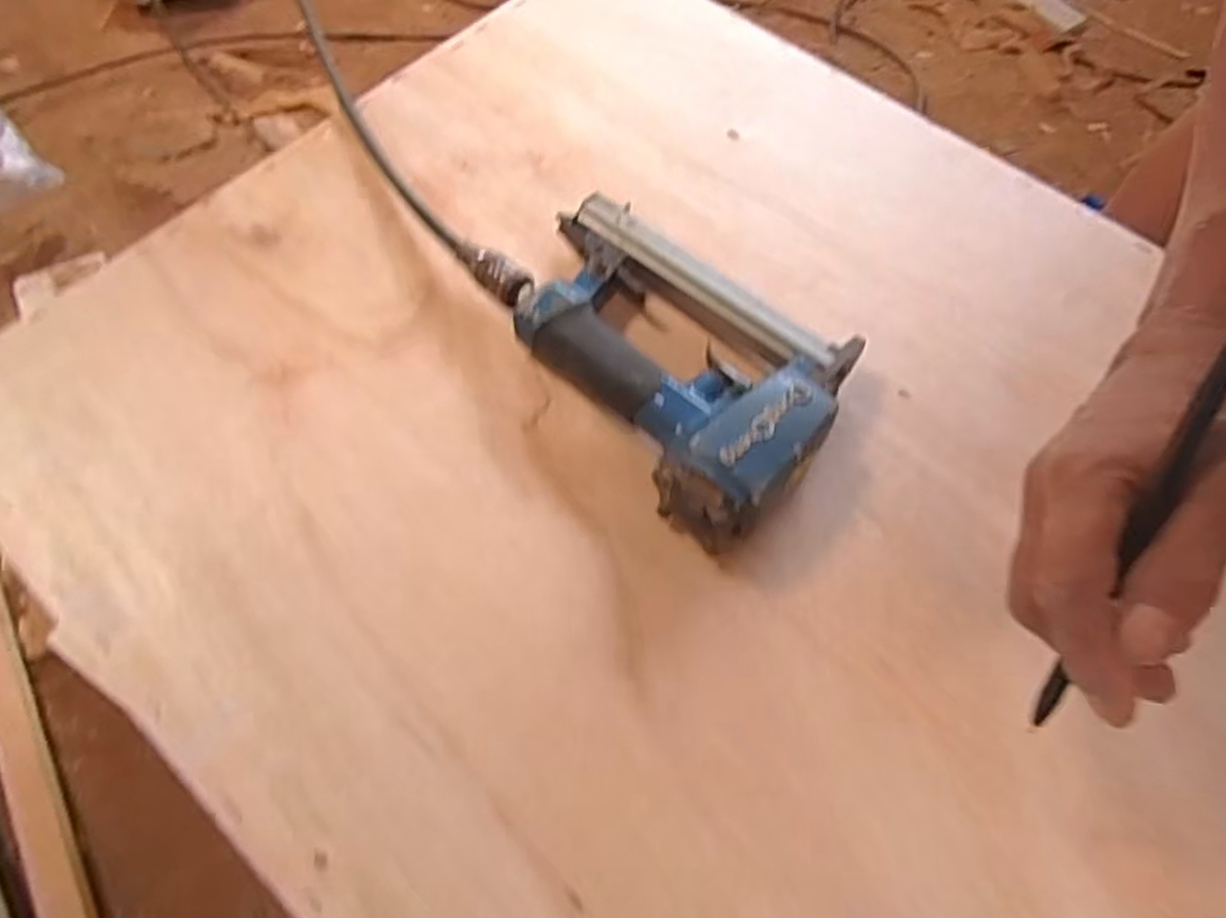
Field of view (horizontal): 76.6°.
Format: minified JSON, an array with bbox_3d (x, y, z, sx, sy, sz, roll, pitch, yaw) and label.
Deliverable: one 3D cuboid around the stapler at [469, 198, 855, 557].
[{"bbox_3d":[0.028,-0.066,0.419,0.138,0.049,0.215,-39,70,-18],"label":"stapler"}]

